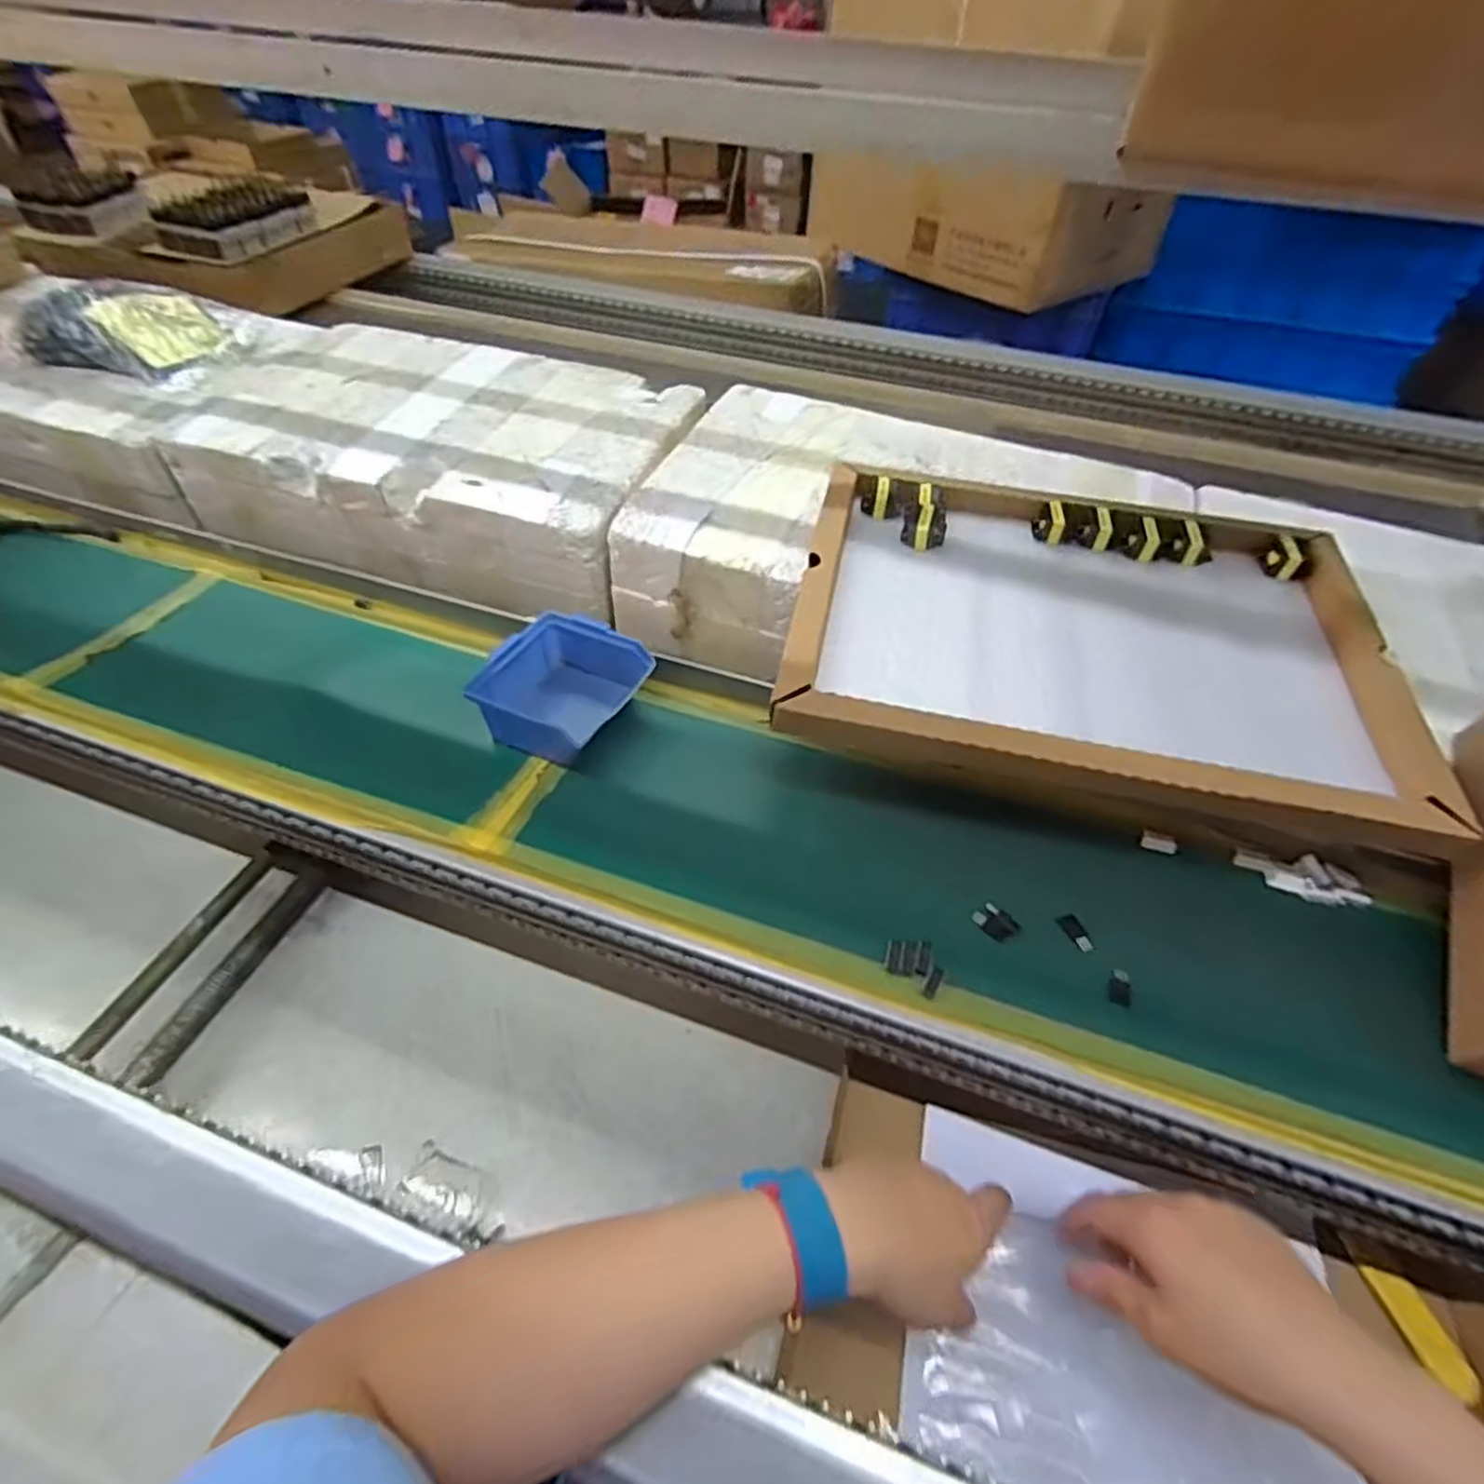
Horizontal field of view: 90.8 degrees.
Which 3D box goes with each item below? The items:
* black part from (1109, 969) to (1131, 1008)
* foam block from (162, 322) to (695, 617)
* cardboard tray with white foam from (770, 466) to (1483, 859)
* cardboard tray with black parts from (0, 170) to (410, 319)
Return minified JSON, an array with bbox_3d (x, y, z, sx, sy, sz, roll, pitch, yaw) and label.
[{"bbox_3d":[0.212,0.137,0.409,0.010,0.004,0.022,15,48,11],"label":"black part"},{"bbox_3d":[-0.310,-0.294,0.762,0.500,0.113,0.315,17,50,13],"label":"foam block"},{"bbox_3d":[0.232,-0.078,0.498,0.379,0.040,0.308,11,47,7],"label":"cardboard tray with white foam"},{"bbox_3d":[-0.808,-0.781,1.114,0.387,0.117,0.406,18,50,13],"label":"cardboard tray with black parts"}]

